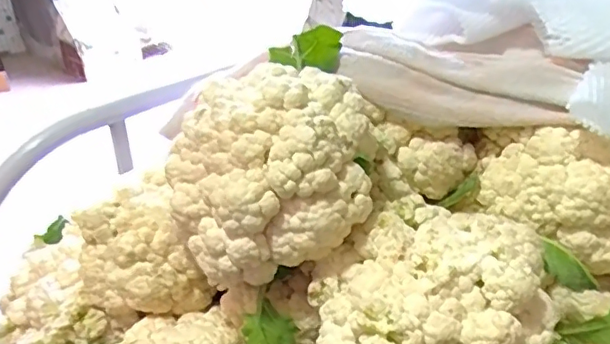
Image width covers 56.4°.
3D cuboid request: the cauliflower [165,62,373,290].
[{"bbox_3d":[-0.023,-0.002,0.449,0.159,0.128,0.123,-6,31,-9],"label":"cauliflower"}]

